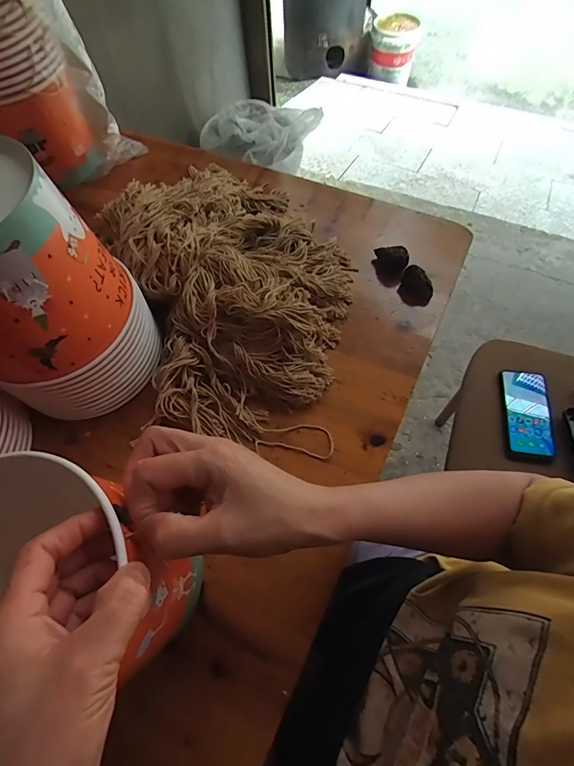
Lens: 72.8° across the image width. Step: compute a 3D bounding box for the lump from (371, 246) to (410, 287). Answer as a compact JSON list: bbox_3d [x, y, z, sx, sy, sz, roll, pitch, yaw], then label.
[{"bbox_3d":[0.127,-0.146,0.483,0.041,0.027,0.044,12,64,8],"label":"lump"}]

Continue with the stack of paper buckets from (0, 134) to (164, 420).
[{"bbox_3d":[-0.221,-0.078,0.352,0.148,0.201,0.143,-38,68,-16],"label":"stack of paper buckets"}]

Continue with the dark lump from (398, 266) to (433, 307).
[{"bbox_3d":[0.157,-0.117,0.470,0.040,0.024,0.039,21,65,12],"label":"dark lump"}]

